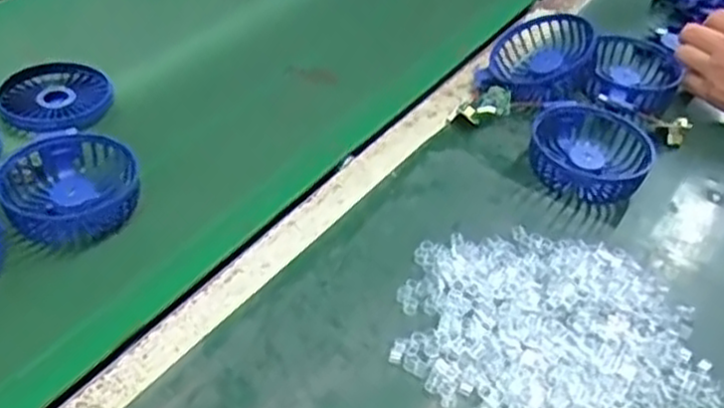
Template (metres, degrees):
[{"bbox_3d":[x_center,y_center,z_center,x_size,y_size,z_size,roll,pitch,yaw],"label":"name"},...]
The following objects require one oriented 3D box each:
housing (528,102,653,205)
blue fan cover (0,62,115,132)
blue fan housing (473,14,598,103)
[{"bbox_3d":[0.171,-0.039,0.575,0.085,0.031,0.081,17,42,12],"label":"housing"},{"bbox_3d":[-0.244,-0.085,0.607,0.076,0.015,0.086,13,41,8],"label":"blue fan cover"},{"bbox_3d":[0.150,-0.120,0.648,0.079,0.037,0.089,28,72,35],"label":"blue fan housing"}]

